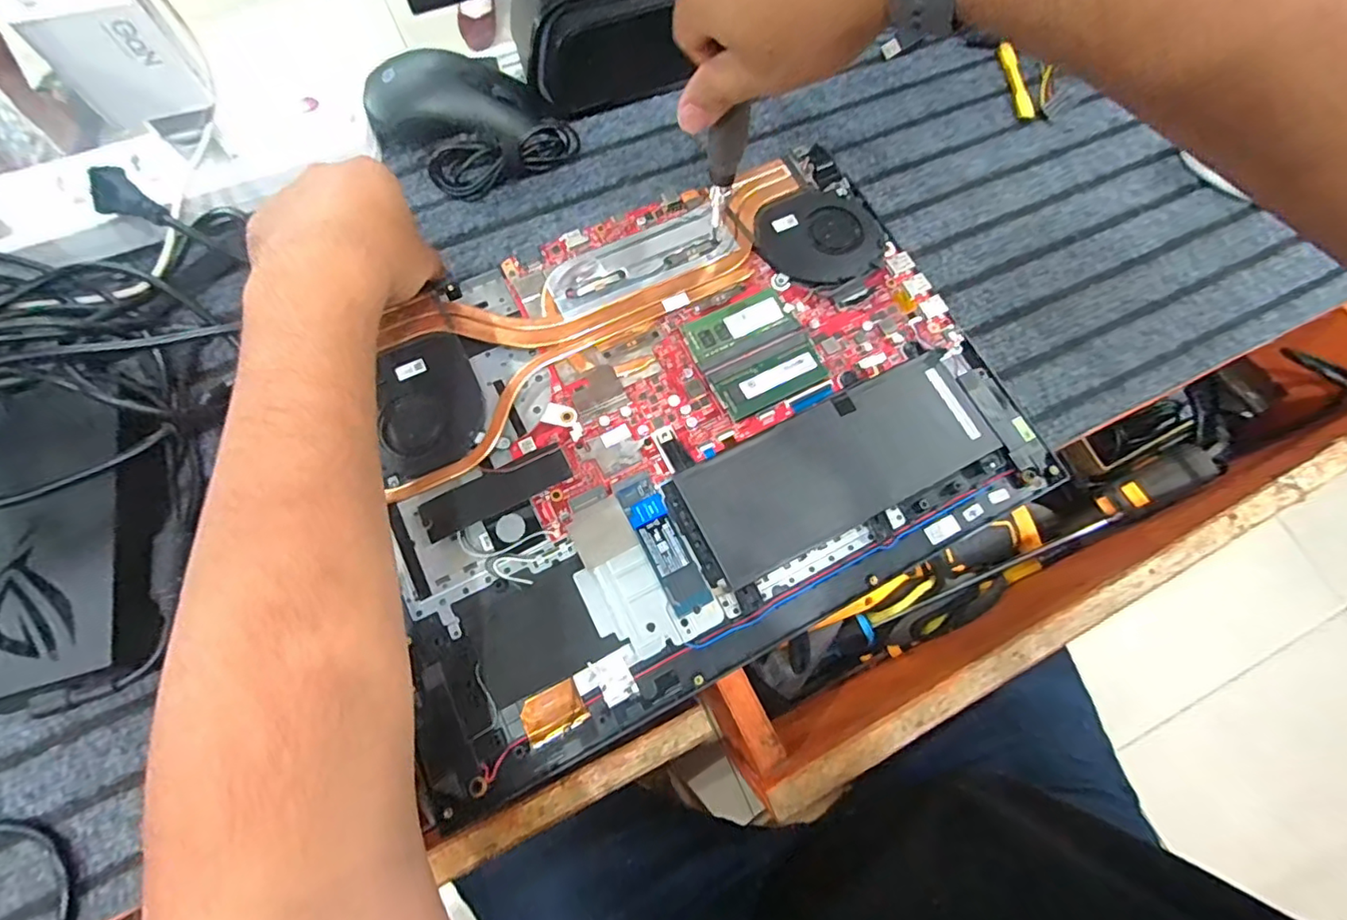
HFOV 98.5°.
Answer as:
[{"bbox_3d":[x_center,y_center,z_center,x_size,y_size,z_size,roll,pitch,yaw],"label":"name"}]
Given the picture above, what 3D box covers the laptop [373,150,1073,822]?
[{"bbox_3d":[0.005,-0.027,0.351,0.373,0.018,0.281,-26,74,-11],"label":"laptop"}]

